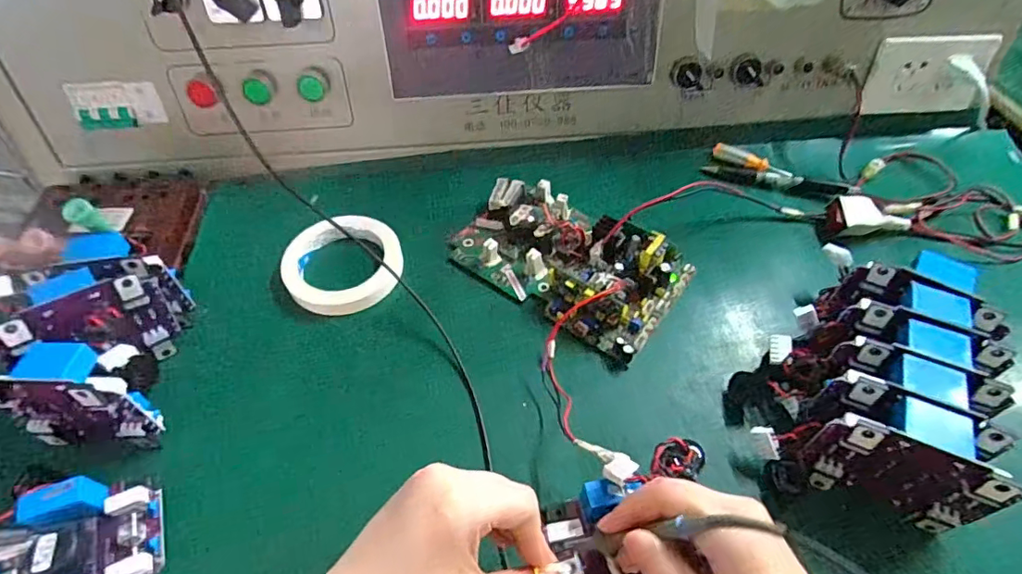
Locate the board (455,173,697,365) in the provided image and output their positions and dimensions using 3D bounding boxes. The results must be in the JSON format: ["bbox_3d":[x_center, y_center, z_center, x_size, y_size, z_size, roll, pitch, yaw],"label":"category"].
[{"bbox_3d":[0.048,-0.027,0.479,0.200,0.040,0.126,29,58,22],"label":"board"}]

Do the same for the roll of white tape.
[{"bbox_3d":[-0.149,-0.020,0.477,0.099,0.026,0.091,-1,52,1],"label":"roll of white tape"}]

